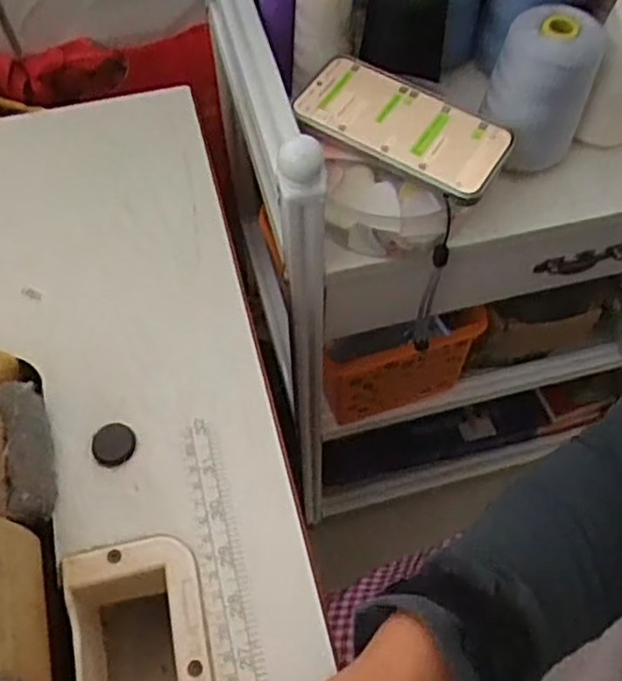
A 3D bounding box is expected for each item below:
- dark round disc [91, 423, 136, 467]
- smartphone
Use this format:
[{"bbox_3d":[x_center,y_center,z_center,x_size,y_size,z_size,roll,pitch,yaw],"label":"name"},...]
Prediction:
[{"bbox_3d":[-0.114,0.060,0.399,0.024,0.006,0.026,0,60,0],"label":"dark round disc"},{"bbox_3d":[0.064,-0.156,0.494,0.151,0.012,0.078,27,64,15],"label":"smartphone"}]

